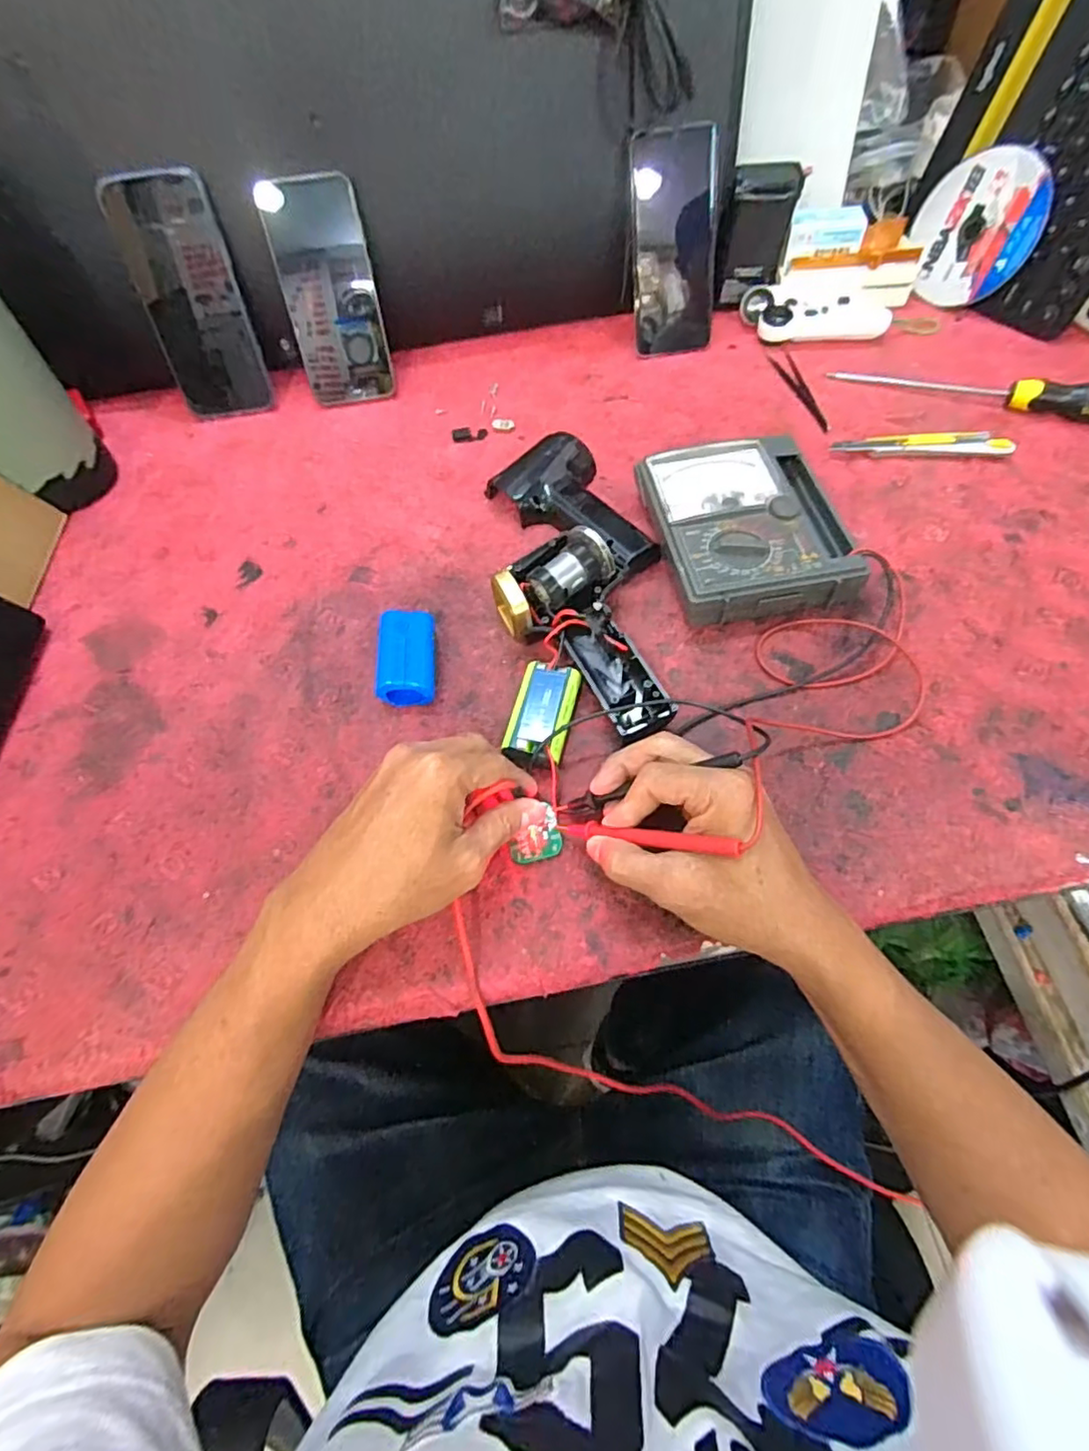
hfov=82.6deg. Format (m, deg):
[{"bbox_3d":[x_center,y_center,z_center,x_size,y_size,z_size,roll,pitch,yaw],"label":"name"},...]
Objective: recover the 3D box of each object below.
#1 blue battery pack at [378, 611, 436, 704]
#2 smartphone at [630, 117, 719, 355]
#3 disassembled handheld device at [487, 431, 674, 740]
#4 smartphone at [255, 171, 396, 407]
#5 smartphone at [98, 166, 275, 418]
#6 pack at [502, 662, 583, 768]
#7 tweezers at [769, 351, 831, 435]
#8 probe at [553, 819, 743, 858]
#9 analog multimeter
[{"bbox_3d":[-0.090,-0.046,0.407,0.036,0.024,0.072,-7,60,-1],"label":"blue battery pack"},{"bbox_3d":[0.116,-0.425,0.552,0.073,0.159,0.015,-9,34,-2],"label":"smartphone"},{"bbox_3d":[0.023,-0.116,0.439,0.117,0.044,0.275,-6,60,0],"label":"disassembled handheld device"},{"bbox_3d":[-0.183,-0.368,0.534,0.077,0.158,0.008,-16,42,-11],"label":"smartphone"},{"bbox_3d":[-0.298,-0.358,0.528,0.076,0.169,0.008,-19,43,-16],"label":"smartphone"},{"bbox_3d":[-0.001,-0.005,0.390,0.036,0.022,0.070,11,62,9],"label":"pack"},{"bbox_3d":[0.229,-0.299,0.553,0.021,0.004,0.120,-8,60,-1],"label":"tweezers"},{"bbox_3d":[0.048,0.057,0.320,0.114,0.009,0.008,-2,53,44],"label":"probe"},{"bbox_3d":[0.144,-0.145,0.452,0.124,0.037,0.152,-9,60,-2],"label":"analog multimeter"}]

